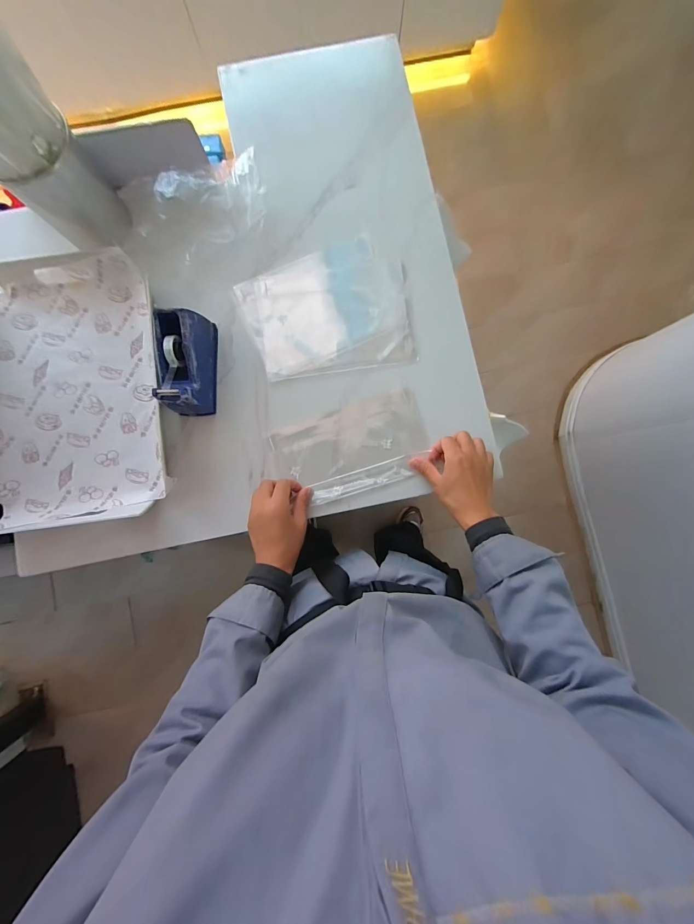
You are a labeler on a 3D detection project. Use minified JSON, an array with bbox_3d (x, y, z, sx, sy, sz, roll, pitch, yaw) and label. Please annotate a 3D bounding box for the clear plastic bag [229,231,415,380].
[{"bbox_3d":[-0.030,-0.238,0.522,0.248,0.010,0.202,-9,86,-1],"label":"clear plastic bag"}]

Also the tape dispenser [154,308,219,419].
[{"bbox_3d":[-0.223,-0.138,0.474,0.053,0.089,0.134,1,86,0],"label":"tape dispenser"}]

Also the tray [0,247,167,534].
[{"bbox_3d":[-0.403,-0.104,0.490,0.261,0.038,0.382,-6,86,0],"label":"tray"}]

